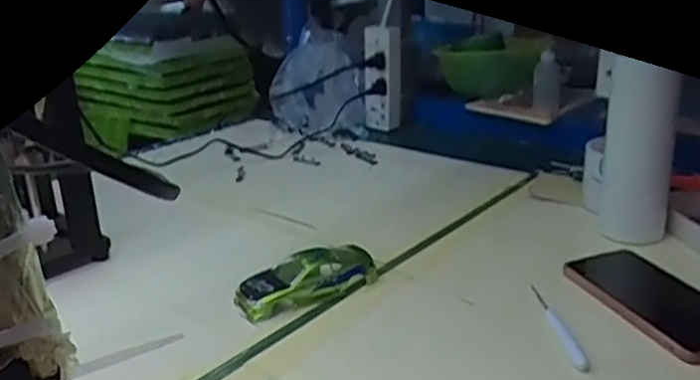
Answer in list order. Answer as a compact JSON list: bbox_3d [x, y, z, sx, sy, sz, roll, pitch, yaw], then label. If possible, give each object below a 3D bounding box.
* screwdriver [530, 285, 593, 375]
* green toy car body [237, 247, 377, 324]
[{"bbox_3d":[0.169,0.110,0.580,0.016,0.010,0.122,-3,21,-2],"label":"screwdriver"},{"bbox_3d":[-0.041,0.078,0.642,0.127,0.034,0.054,-12,23,-25],"label":"green toy car body"}]

